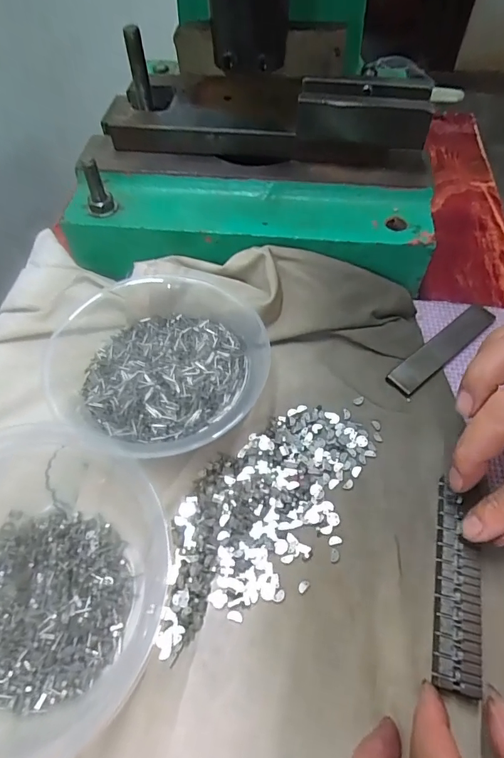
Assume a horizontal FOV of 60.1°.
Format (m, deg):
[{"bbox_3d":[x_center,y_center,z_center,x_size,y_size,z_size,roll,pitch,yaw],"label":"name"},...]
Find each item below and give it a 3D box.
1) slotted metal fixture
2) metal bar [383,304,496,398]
[{"bbox_3d":[0.098,0.094,0.208,0.021,0.004,0.091,10,57,6],"label":"slotted metal fixture"},{"bbox_3d":[0.129,-0.021,0.293,0.101,0.007,0.018,-36,63,-21],"label":"metal bar"}]

